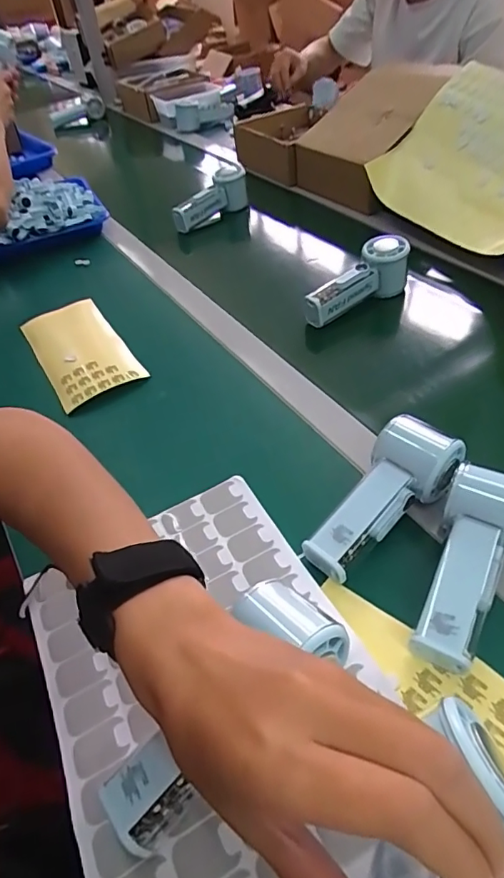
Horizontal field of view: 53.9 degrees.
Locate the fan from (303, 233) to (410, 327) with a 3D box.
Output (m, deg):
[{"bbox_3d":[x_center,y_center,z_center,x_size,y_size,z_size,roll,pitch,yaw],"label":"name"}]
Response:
[{"bbox_3d":[0.135,-0.195,0.638,0.154,0.058,0.047,-36,51,-7],"label":"fan"}]

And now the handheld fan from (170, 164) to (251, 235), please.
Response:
[{"bbox_3d":[-0.071,-0.417,0.865,0.053,0.063,0.157,23,55,26],"label":"handheld fan"}]

